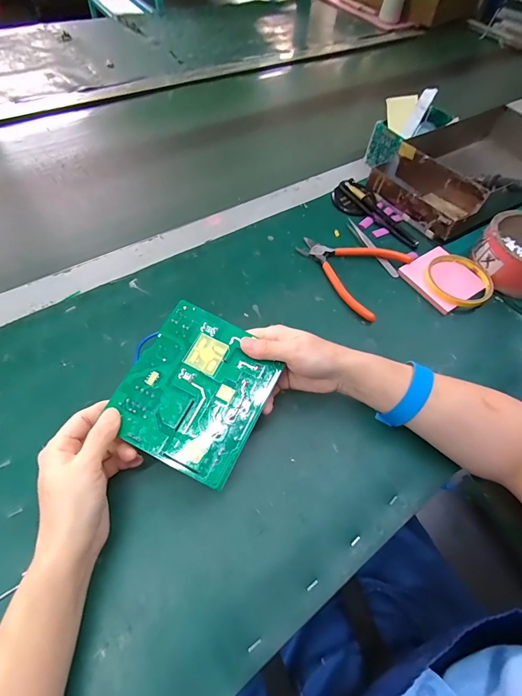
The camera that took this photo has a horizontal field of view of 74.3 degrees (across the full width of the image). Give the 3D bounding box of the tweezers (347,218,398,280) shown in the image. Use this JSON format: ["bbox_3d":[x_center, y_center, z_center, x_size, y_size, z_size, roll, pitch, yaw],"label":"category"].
[{"bbox_3d":[0.157,-0.145,0.490,0.017,0.007,0.117,-20,61,-17],"label":"tweezers"}]

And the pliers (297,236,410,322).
[{"bbox_3d":[0.112,-0.108,0.457,0.136,0.015,0.122,29,59,13],"label":"pliers"}]

